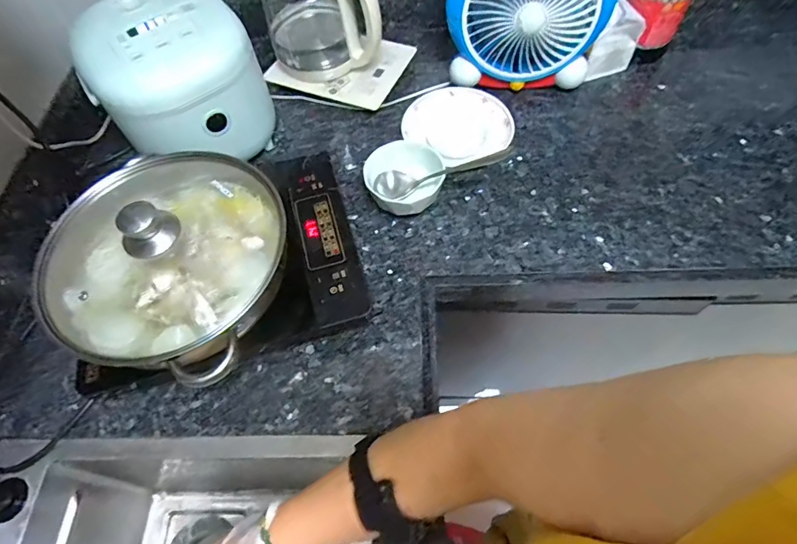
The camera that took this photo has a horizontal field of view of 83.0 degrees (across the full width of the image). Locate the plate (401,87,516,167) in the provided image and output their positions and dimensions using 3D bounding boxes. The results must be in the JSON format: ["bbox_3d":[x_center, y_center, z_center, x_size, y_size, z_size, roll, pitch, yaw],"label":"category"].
[{"bbox_3d":[0.093,-0.229,0.724,0.165,0.037,0.146,-12,60,-3],"label":"plate"}]

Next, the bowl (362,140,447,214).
[{"bbox_3d":[0.011,-0.133,0.664,0.118,0.056,0.119,-2,60,3],"label":"bowl"}]

